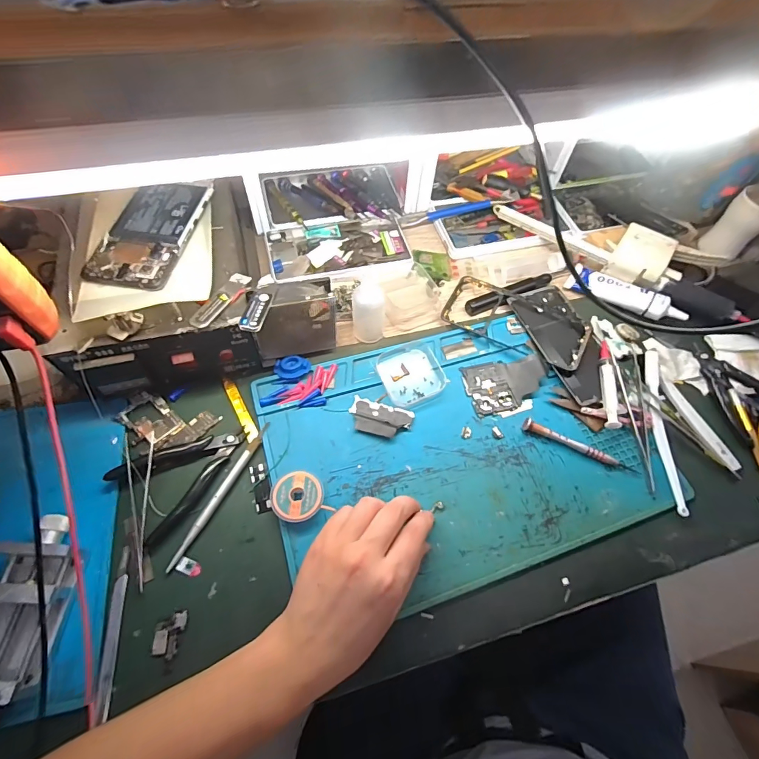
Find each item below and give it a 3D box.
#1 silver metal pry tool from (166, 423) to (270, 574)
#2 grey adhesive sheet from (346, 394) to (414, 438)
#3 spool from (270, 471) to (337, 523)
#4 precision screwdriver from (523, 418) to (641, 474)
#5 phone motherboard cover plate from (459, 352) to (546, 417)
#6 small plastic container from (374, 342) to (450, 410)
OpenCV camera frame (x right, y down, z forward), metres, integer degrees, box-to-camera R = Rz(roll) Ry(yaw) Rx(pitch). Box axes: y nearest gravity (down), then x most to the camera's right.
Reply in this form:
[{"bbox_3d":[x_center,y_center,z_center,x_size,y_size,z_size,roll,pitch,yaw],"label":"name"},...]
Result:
[{"bbox_3d":[-0.142,0.098,0.361,0.010,0.005,0.142,24,63,10],"label":"silver metal pry tool"},{"bbox_3d":[0.001,0.040,0.404,0.062,0.005,0.036,16,62,6],"label":"grey adhesive sheet"},{"bbox_3d":[-0.072,0.104,0.358,0.045,0.014,0.043,1,61,-3],"label":"spool"},{"bbox_3d":[0.199,0.065,0.401,0.114,0.012,0.014,23,63,9],"label":"precision screwdriver"},{"bbox_3d":[0.137,0.005,0.429,0.088,0.007,0.062,-9,62,-8],"label":"phone motherboard cover plate"},{"bbox_3d":[0.033,-0.007,0.430,0.065,0.013,0.066,-23,65,-15],"label":"small plastic container"}]

